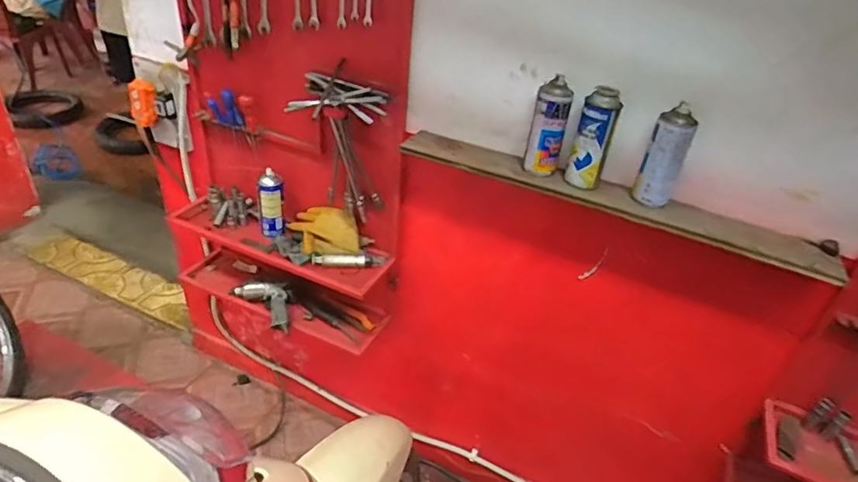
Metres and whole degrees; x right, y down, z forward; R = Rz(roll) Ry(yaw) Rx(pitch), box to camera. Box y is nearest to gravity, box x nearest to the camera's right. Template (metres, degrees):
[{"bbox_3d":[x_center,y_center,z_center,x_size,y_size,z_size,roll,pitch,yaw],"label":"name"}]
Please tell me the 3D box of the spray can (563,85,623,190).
[{"bbox_3d":[0.296,-0.183,1.006,0.064,0.175,0.068,14,36,11],"label":"spray can"}]

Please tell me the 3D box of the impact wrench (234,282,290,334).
[{"bbox_3d":[-0.423,0.169,1.476,0.215,0.064,0.096,31,42,31],"label":"impact wrench"}]

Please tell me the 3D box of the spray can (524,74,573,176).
[{"bbox_3d":[0.220,-0.209,1.034,0.058,0.165,0.075,2,35,-6],"label":"spray can"}]

